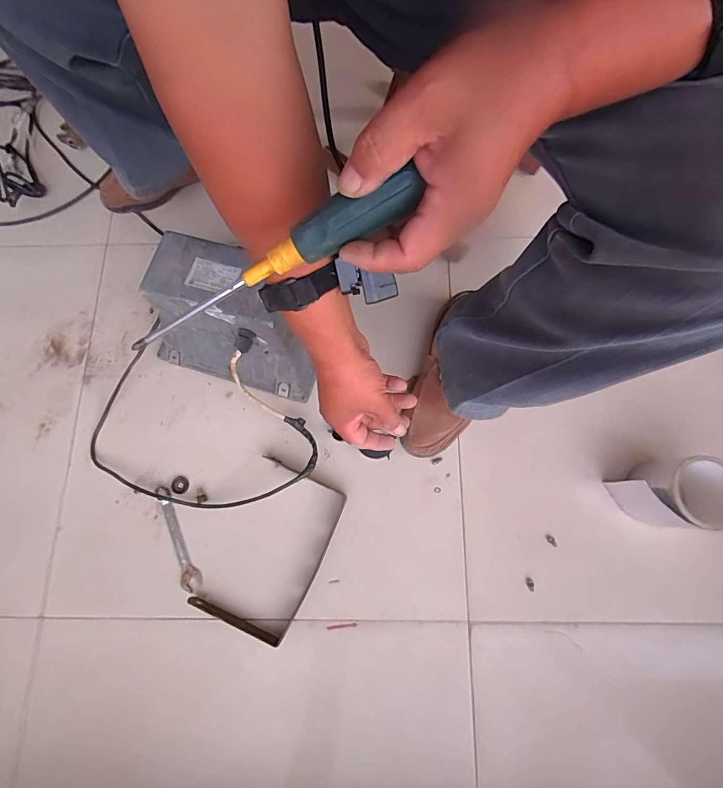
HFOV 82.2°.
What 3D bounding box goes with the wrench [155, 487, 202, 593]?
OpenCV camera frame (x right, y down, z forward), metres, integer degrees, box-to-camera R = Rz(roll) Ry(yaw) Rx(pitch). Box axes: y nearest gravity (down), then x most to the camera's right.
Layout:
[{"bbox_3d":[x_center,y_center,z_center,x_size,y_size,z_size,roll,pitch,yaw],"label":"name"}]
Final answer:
[{"bbox_3d":[-0.270,0.209,0.603,0.026,0.005,0.155,-26,75,-5],"label":"wrench"}]

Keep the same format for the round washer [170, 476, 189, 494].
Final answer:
[{"bbox_3d":[-0.273,0.137,0.624,0.025,0.004,0.025,0,75,0],"label":"round washer"}]

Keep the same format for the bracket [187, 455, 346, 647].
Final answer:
[{"bbox_3d":[-0.127,0.218,0.584,0.146,0.023,0.224,25,77,9],"label":"bracket"}]

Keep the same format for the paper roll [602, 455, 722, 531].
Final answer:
[{"bbox_3d":[0.416,0.133,0.559,0.113,0.109,0.088,-7,75,1],"label":"paper roll"}]

